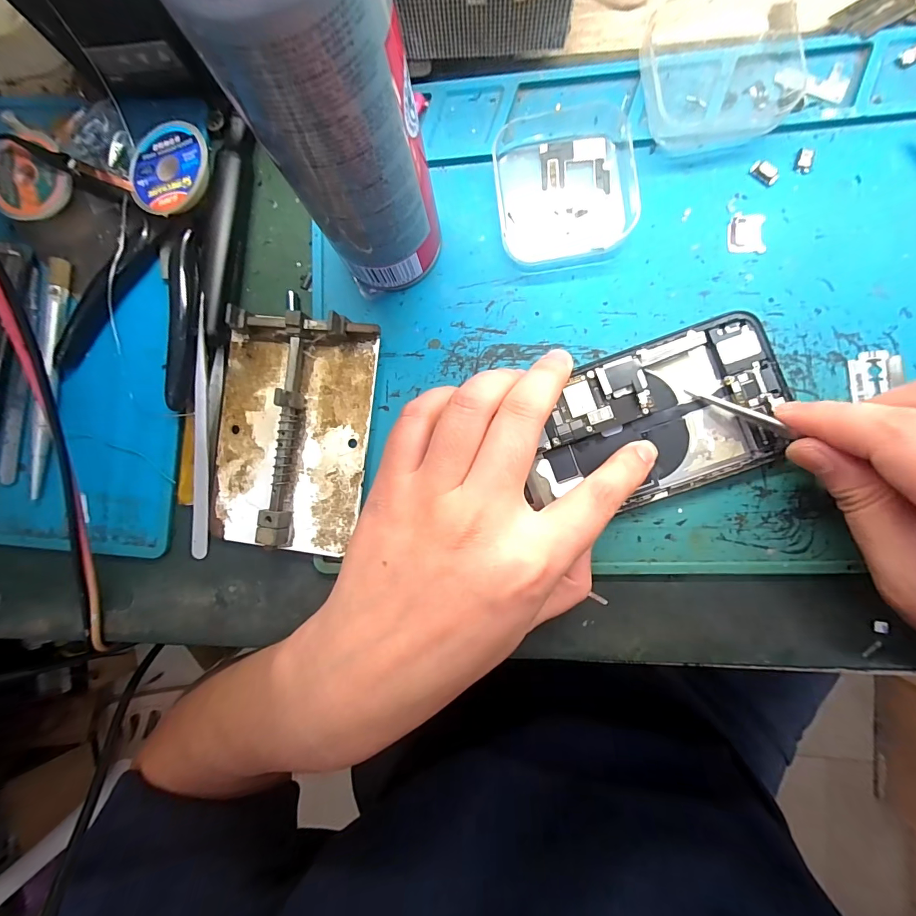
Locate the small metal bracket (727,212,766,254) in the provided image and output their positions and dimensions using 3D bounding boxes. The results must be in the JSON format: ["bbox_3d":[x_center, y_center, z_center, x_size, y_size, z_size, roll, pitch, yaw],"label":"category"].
[{"bbox_3d":[0.137,-0.107,0.187,0.017,0.004,0.018,3,88,5],"label":"small metal bracket"}]

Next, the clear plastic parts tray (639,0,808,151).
[{"bbox_3d":[0.122,-0.184,0.185,0.076,0.017,0.066,-8,87,5],"label":"clear plastic parts tray"}]

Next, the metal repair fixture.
[{"bbox_3d":[-0.083,-0.013,0.196,0.078,0.017,0.114,6,88,5],"label":"metal repair fixture"}]

